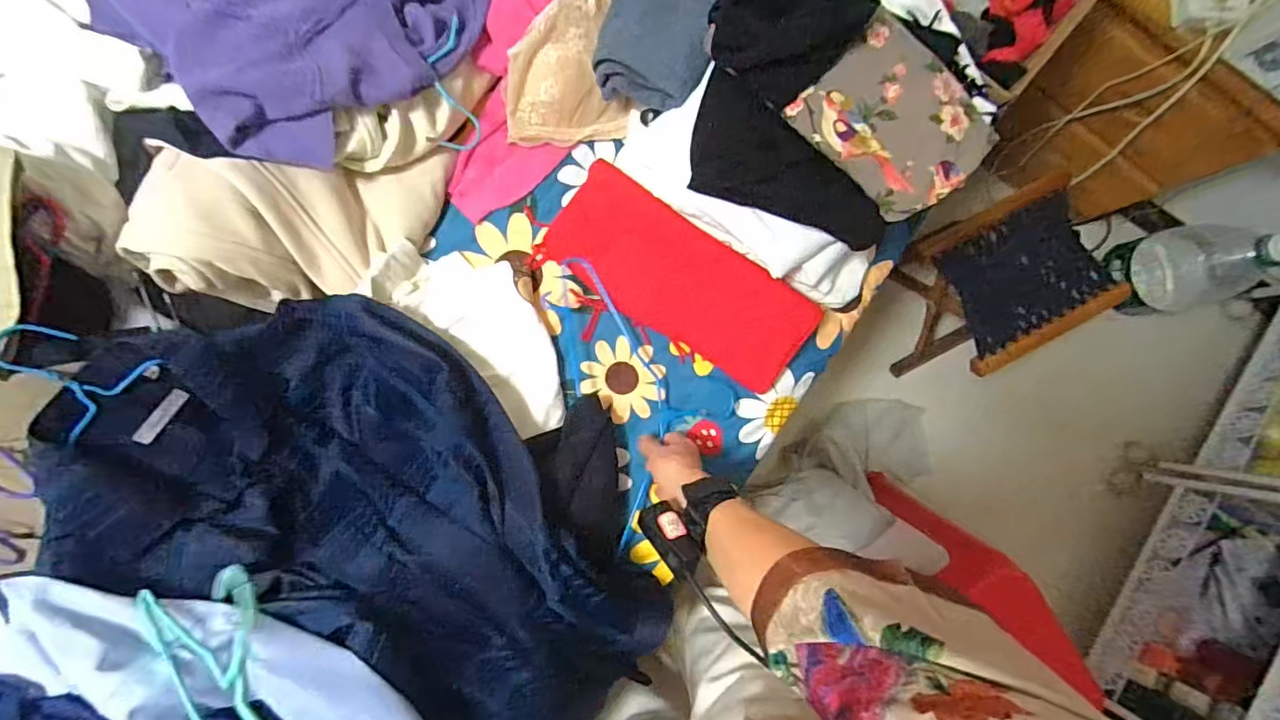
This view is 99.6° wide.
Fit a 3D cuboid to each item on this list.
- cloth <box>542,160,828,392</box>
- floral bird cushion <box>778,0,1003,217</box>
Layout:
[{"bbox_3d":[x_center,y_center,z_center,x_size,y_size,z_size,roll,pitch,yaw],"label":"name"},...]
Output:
[{"bbox_3d":[0.050,-0.096,0.667,0.330,0.028,0.134,35,105,0],"label":"cloth"},{"bbox_3d":[0.239,-0.221,0.507,0.158,0.030,0.120,45,117,-5],"label":"floral bird cushion"}]

